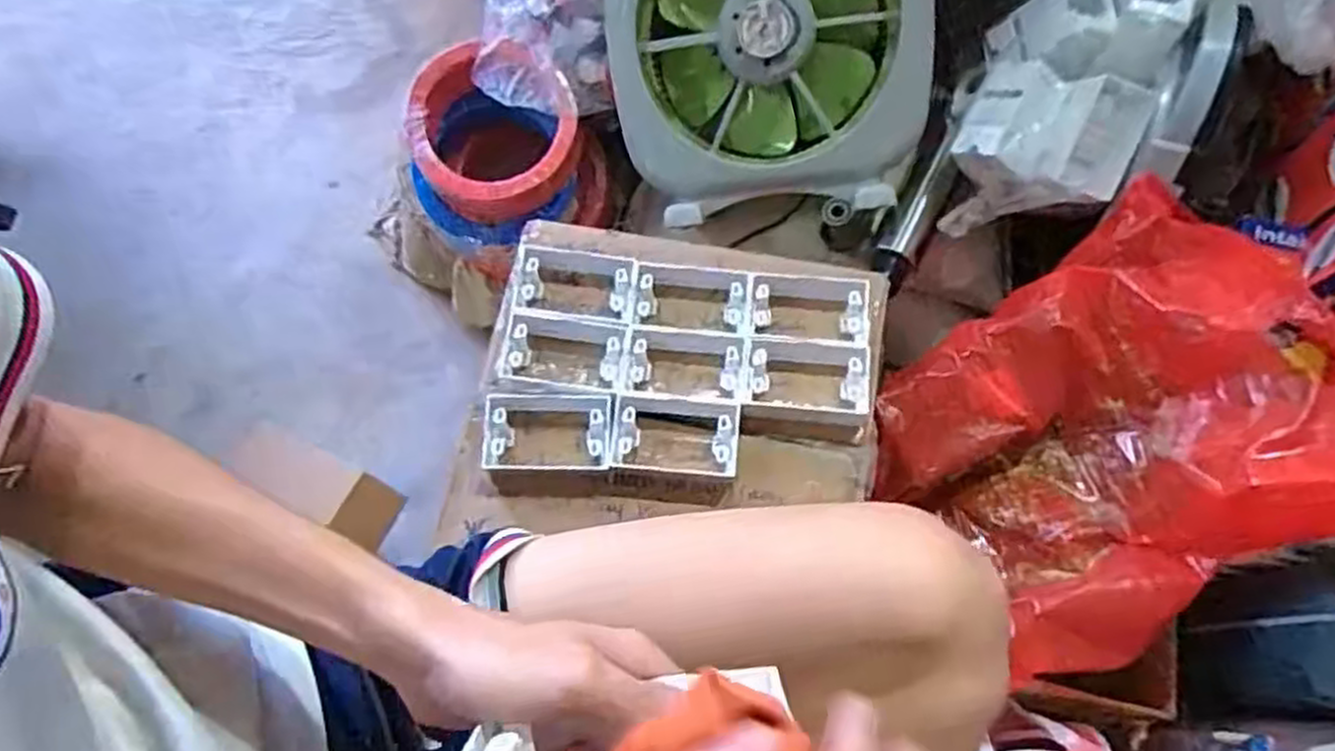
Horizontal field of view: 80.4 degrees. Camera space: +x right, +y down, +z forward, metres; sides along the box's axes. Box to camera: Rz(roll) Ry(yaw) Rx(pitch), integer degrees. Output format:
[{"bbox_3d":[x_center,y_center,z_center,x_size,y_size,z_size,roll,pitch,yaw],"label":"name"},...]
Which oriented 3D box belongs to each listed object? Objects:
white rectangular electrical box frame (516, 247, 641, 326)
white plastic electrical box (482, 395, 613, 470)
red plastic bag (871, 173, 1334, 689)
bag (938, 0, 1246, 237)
[{"bbox_3d":[-0.098,-0.094,0.848,0.127,0.044,0.086,5,70,4],"label":"white rectangular electrical box frame"},{"bbox_3d":[-0.116,0.061,0.788,0.123,0.047,0.074,-1,69,2],"label":"white plastic electrical box"},{"bbox_3d":[0.424,0.050,0.753,0.323,0.249,0.335,-29,71,-9],"label":"red plastic bag"},{"bbox_3d":[0.456,-0.291,0.852,0.248,0.161,0.214,6,70,4],"label":"bag"}]

